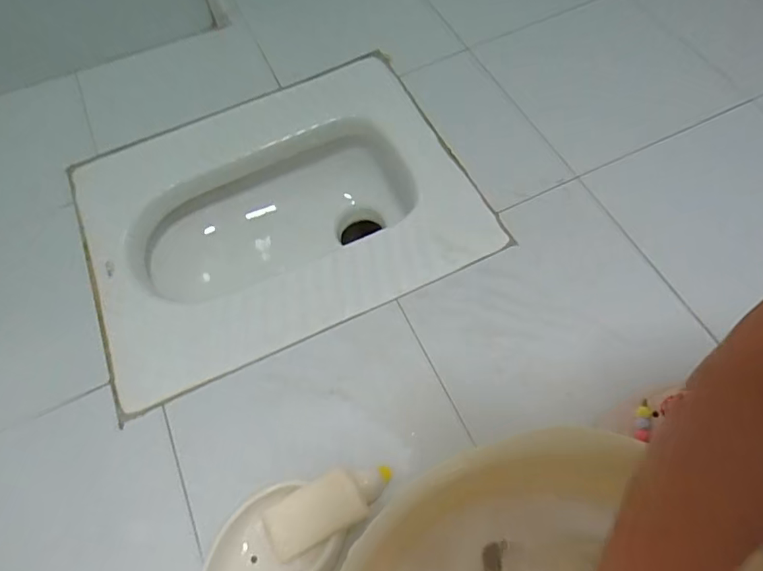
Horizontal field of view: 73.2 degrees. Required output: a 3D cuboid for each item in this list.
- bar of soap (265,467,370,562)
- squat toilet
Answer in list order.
[{"bbox_3d":[-0.062,0.214,0.482,0.091,0.012,0.052,-26,64,-9],"label":"bar of soap"},{"bbox_3d":[-0.139,-0.085,0.783,0.527,0.177,0.434,-23,63,-7],"label":"squat toilet"}]

